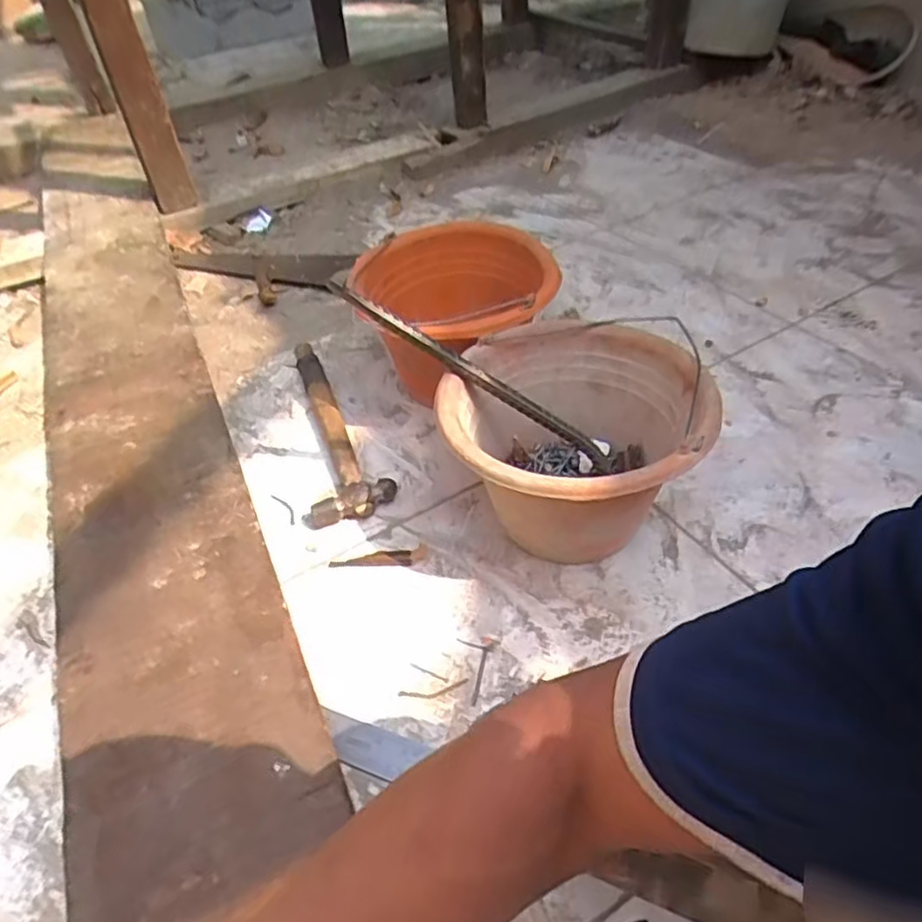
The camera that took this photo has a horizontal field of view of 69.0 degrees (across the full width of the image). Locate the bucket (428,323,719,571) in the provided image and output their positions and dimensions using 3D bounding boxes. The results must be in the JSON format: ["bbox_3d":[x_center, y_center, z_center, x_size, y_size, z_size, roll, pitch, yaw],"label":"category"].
[{"bbox_3d":[0.108,-0.001,0.671,0.240,0.171,0.227,-2,43,2],"label":"bucket"}]

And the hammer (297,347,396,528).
[{"bbox_3d":[-0.168,-0.047,0.849,0.099,0.036,0.324,-14,44,-11],"label":"hammer"}]

